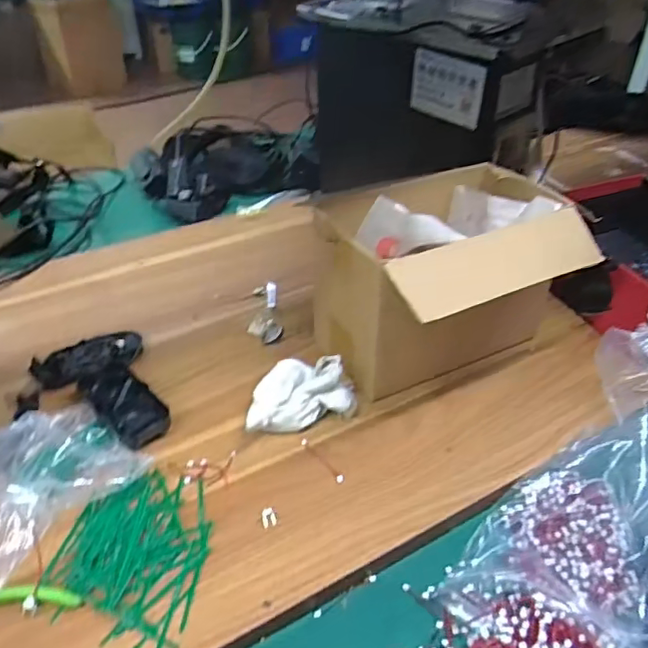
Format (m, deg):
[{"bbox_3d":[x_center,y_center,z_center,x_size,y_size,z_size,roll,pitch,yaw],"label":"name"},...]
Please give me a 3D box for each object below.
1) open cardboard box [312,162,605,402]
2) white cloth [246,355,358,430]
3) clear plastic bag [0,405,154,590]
[{"bbox_3d":[0.127,-0.047,0.635,0.248,0.173,0.212,-19,41,-23],"label":"open cardboard box"},{"bbox_3d":[-0.021,0.063,0.575,0.103,0.060,0.069,-3,38,-4],"label":"white cloth"},{"bbox_3d":[-0.259,0.131,0.488,0.158,0.052,0.193,23,43,27],"label":"clear plastic bag"}]

